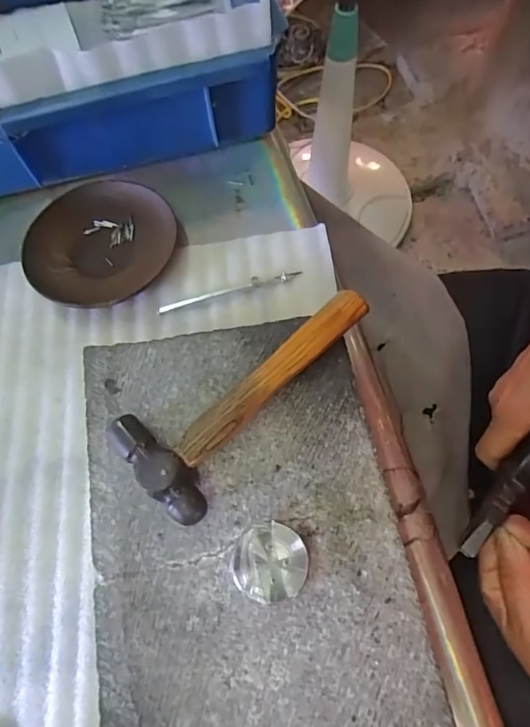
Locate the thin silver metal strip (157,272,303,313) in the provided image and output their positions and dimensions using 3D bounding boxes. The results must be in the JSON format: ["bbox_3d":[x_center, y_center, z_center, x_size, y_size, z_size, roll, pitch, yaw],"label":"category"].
[{"bbox_3d":[-0.026,-0.056,0.349,0.108,0.008,0.010,-15,67,-3],"label":"thin silver metal strip"}]

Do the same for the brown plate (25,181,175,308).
[{"bbox_3d":[-0.128,-0.094,0.367,0.115,0.012,0.109,-1,67,3],"label":"brown plate"}]

